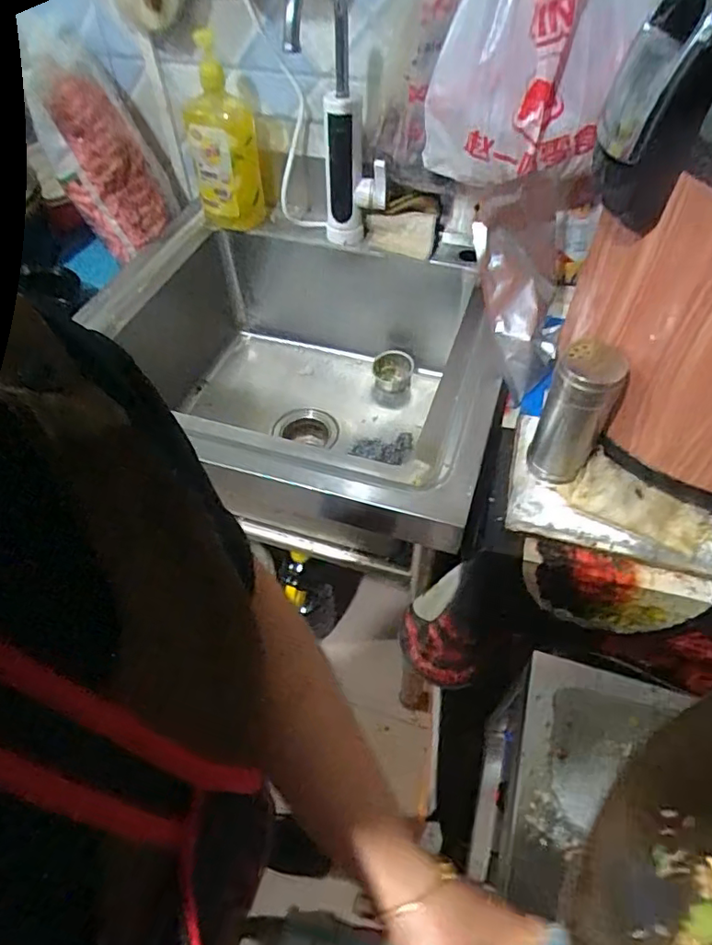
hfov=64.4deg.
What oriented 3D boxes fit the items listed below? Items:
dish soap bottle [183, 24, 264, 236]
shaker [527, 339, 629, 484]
[{"bbox_3d":[-0.187,-0.461,0.800,0.094,0.249,0.081,-11,53,-7],"label":"dish soap bottle"},{"bbox_3d":[0.233,-0.055,0.611,0.065,0.166,0.066,32,59,24],"label":"shaker"}]

